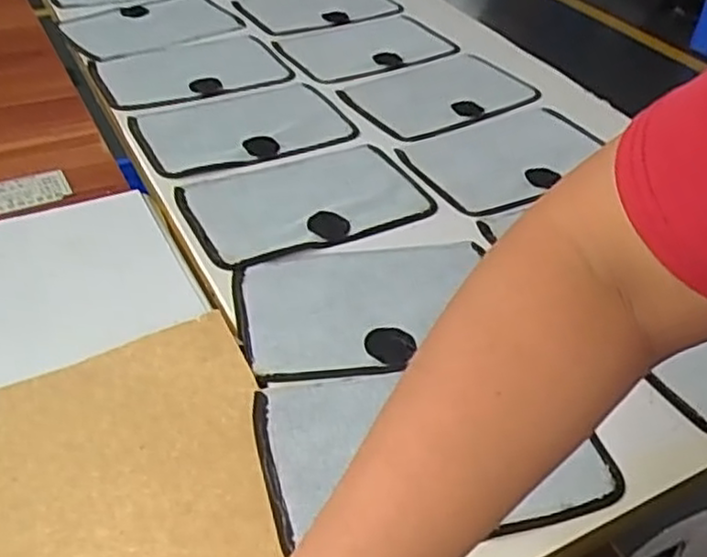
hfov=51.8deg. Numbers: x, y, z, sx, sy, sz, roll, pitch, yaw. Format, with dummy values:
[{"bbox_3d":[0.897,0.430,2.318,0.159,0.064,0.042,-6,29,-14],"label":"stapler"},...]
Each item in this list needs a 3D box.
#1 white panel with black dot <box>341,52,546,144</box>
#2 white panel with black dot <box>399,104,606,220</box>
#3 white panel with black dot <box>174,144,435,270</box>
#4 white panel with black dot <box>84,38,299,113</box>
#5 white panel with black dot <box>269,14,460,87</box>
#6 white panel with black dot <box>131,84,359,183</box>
[{"bbox_3d":[0.102,-0.220,0.873,0.225,0.009,0.142,-22,47,-26],"label":"white panel with black dot"},{"bbox_3d":[0.162,-0.129,0.769,0.212,0.015,0.133,-23,48,-27],"label":"white panel with black dot"},{"bbox_3d":[-0.047,-0.076,0.689,0.215,0.009,0.139,-16,45,-21],"label":"white panel with black dot"},{"bbox_3d":[-0.194,-0.253,0.882,0.218,0.005,0.144,-17,45,-22],"label":"white panel with black dot"},{"bbox_3d":[0.018,-0.310,0.965,0.223,0.011,0.150,-20,46,-24],"label":"white panel with black dot"},{"bbox_3d":[-0.117,-0.164,0.785,0.221,0.005,0.137,-17,45,-22],"label":"white panel with black dot"}]

